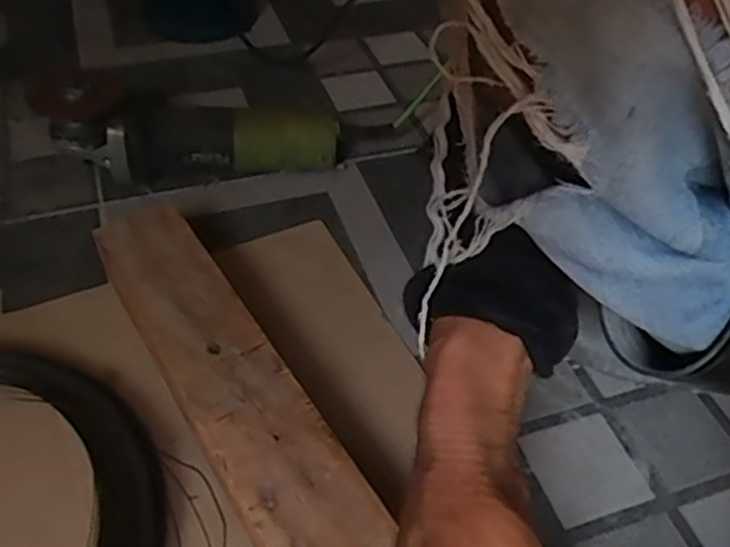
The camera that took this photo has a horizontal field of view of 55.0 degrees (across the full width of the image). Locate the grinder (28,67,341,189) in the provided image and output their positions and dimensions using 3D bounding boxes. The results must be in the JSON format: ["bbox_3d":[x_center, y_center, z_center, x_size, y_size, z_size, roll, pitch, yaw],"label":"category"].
[{"bbox_3d":[-0.171,-0.145,0.670,0.254,0.084,0.117,7,48,4],"label":"grinder"}]

